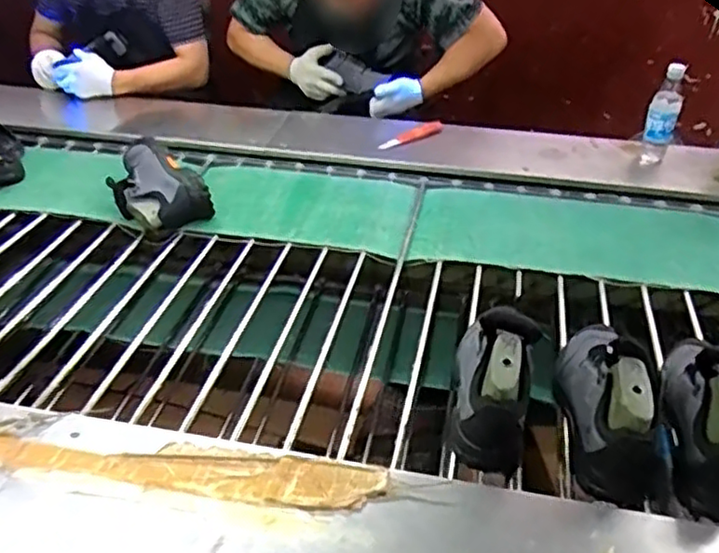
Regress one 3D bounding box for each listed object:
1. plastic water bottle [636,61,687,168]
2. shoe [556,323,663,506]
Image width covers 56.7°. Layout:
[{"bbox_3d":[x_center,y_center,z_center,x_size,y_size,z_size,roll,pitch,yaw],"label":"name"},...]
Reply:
[{"bbox_3d":[0.669,-0.339,1.482,0.068,0.243,0.058,15,39,22],"label":"plastic water bottle"},{"bbox_3d":[0.326,0.145,0.884,0.106,0.147,0.286,1,36,3],"label":"shoe"}]

